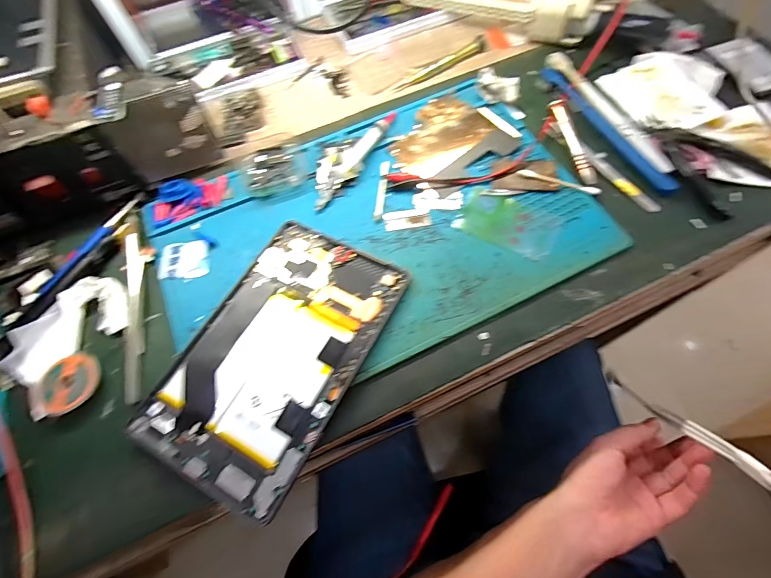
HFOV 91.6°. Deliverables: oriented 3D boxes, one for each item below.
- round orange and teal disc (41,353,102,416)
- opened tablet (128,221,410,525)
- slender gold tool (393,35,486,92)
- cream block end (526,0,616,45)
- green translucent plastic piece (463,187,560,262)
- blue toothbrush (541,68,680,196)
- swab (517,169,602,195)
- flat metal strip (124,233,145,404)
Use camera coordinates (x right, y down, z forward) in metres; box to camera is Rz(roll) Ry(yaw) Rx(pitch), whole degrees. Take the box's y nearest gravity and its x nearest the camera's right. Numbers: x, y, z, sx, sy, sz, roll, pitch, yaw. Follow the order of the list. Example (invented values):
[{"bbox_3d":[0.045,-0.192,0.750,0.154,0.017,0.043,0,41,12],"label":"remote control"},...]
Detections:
[{"bbox_3d":[-0.240,0.072,0.288,0.038,0.011,0.043,-15,65,-4],"label":"round orange and teal disc"},{"bbox_3d":[-0.082,0.046,0.291,0.129,0.010,0.203,25,69,14],"label":"opened tablet"},{"bbox_3d":[0.064,-0.263,0.437,0.124,0.008,0.017,-30,67,-10],"label":"slender gold tool"},{"bbox_3d":[0.219,-0.316,0.426,0.102,0.049,0.059,16,67,11],"label":"cream block end"},{"bbox_3d":[0.109,-0.061,0.338,0.086,0.006,0.052,28,70,15],"label":"green translucent plastic piece"},{"bbox_3d":[0.219,-0.165,0.377,0.019,0.006,0.190,-25,66,-8],"label":"blue toothbrush"},{"bbox_3d":[0.162,-0.100,0.350,0.074,0.004,0.008,20,68,12],"label":"swab"},{"bbox_3d":[-0.210,0.017,0.312,0.014,0.006,0.151,-14,65,-3],"label":"flat metal strip"}]

